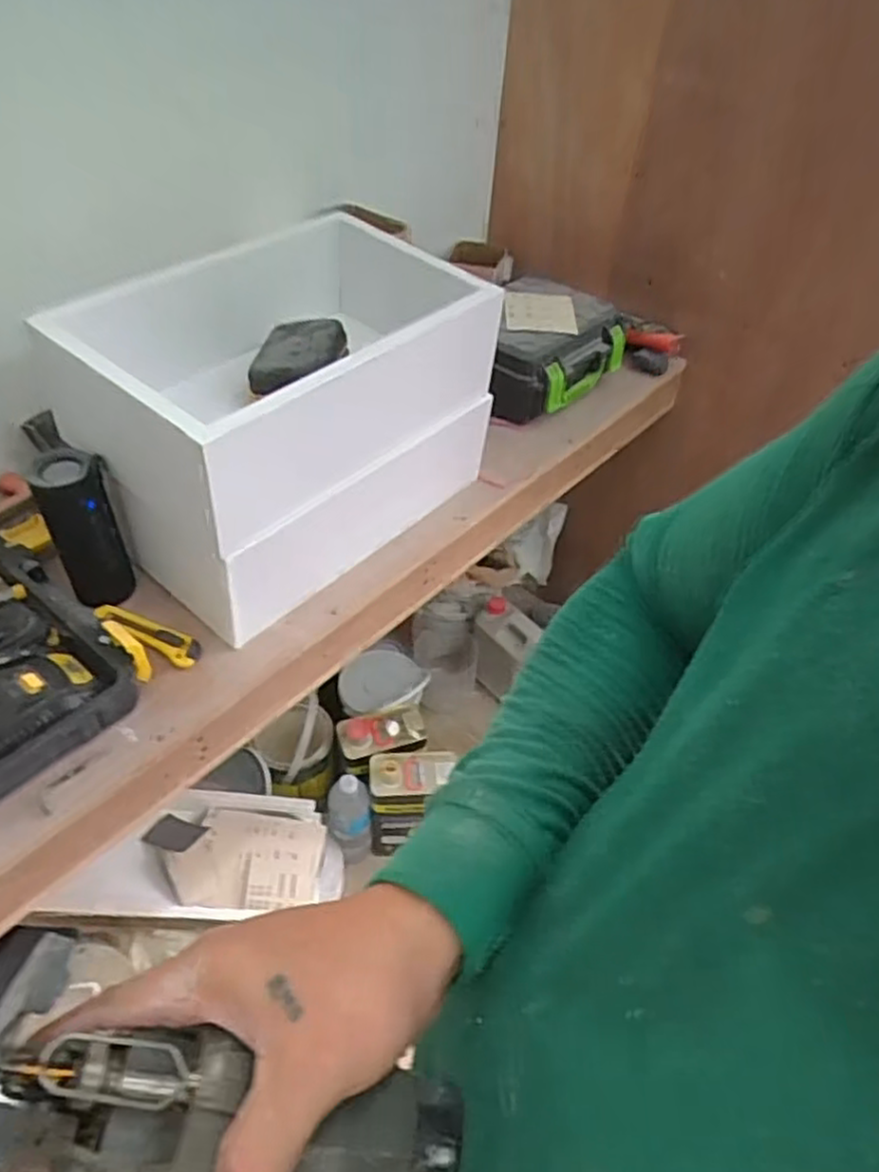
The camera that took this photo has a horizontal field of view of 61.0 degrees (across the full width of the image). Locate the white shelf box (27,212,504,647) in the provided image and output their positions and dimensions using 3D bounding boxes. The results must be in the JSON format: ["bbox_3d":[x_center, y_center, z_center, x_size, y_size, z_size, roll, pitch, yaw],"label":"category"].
[{"bbox_3d":[-0.170,-0.205,0.917,0.299,0.303,0.451,30,50,24],"label":"white shelf box"}]

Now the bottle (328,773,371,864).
[{"bbox_3d":[-0.172,0.453,1.435,0.080,0.223,0.072,-7,46,-11],"label":"bottle"}]

